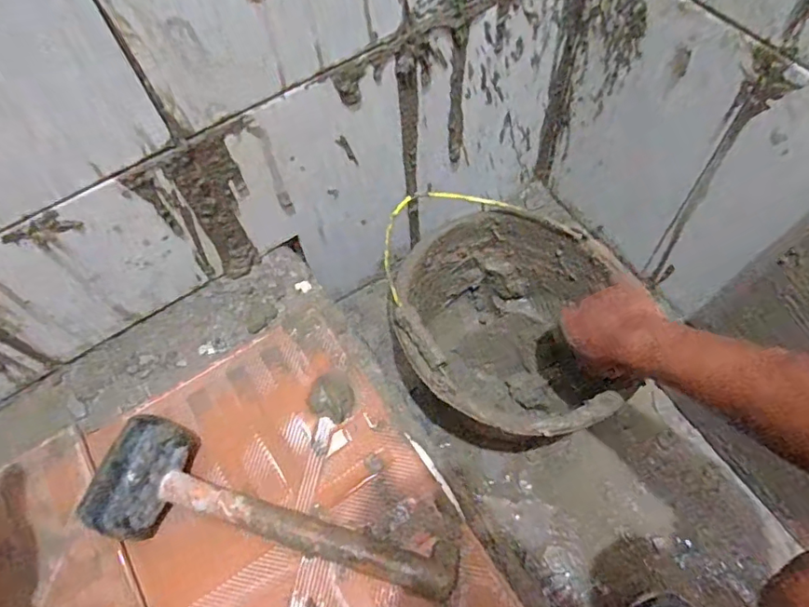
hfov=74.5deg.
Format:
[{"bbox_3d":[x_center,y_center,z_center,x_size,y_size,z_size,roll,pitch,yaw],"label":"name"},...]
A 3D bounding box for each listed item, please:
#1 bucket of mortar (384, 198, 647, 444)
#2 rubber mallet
[{"bbox_3d":[0.127,0.042,0.654,0.256,0.199,0.272,-13,61,-4],"label":"bucket of mortar"},{"bbox_3d":[-0.104,0.171,0.430,0.298,0.061,0.102,13,63,10],"label":"rubber mallet"}]

